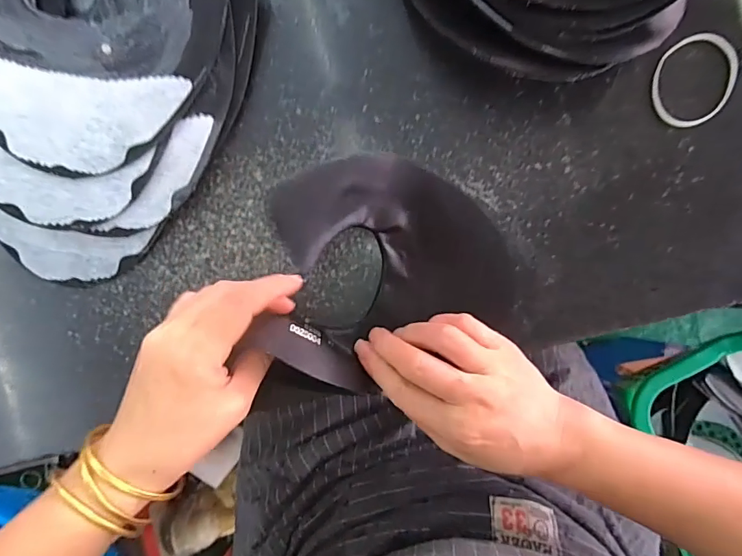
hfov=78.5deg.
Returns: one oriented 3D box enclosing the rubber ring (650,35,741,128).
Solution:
[{"bbox_3d":[0.204,-0.124,0.285,0.049,0.006,0.057,6,90,3],"label":"rubber ring"}]

